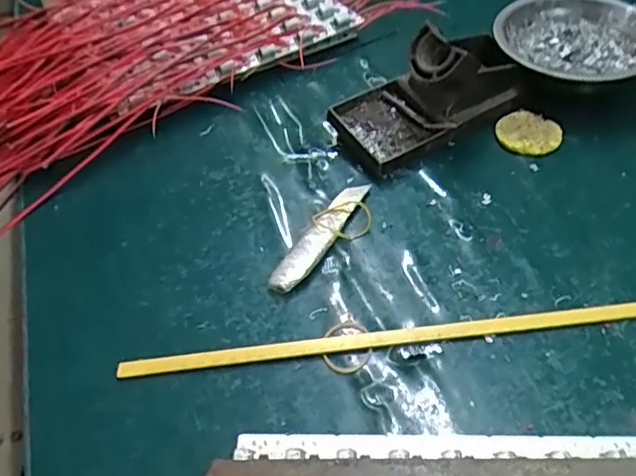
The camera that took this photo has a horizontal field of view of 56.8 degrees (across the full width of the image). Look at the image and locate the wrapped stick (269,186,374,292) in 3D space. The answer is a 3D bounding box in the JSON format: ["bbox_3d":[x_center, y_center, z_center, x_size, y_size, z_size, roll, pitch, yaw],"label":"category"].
[{"bbox_3d":[0.003,-0.004,0.393,0.019,0.008,0.107,23,54,22],"label":"wrapped stick"}]

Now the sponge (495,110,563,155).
[{"bbox_3d":[0.159,-0.081,0.446,0.048,0.004,0.044,-5,49,0],"label":"sponge"}]

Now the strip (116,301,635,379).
[{"bbox_3d":[0.044,0.057,0.338,0.313,0.005,0.010,-6,49,-1],"label":"strip"}]

